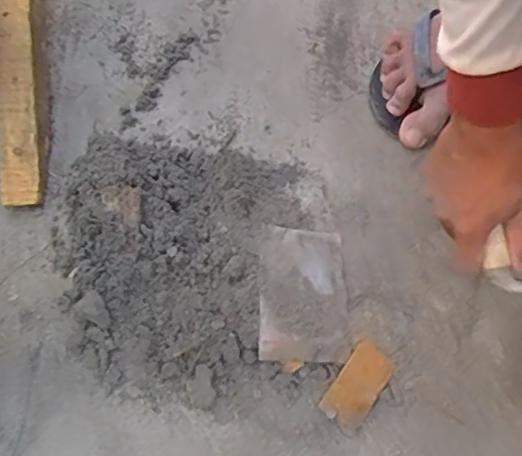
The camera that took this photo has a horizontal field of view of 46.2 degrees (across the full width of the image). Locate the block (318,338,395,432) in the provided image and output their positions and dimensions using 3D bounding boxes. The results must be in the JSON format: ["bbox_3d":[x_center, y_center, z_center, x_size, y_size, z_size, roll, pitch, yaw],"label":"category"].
[{"bbox_3d":[0.088,0.141,0.552,0.039,0.008,0.073,34,72,14],"label":"block"}]

